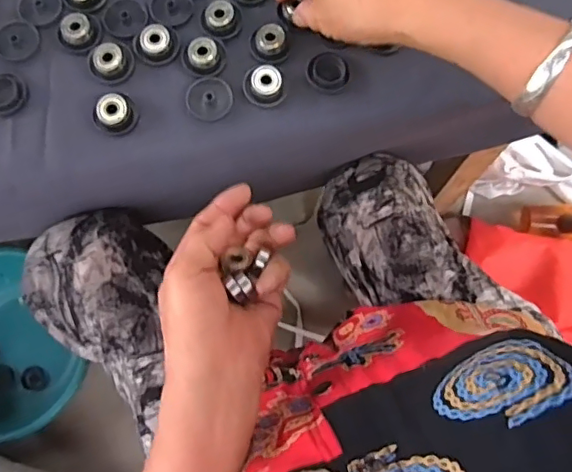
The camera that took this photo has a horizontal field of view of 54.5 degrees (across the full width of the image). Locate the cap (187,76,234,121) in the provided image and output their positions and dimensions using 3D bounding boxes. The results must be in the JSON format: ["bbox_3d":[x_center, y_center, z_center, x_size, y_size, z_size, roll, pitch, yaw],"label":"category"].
[{"bbox_3d":[-0.057,-0.103,0.416,0.033,0.008,0.030,0,75,-1],"label":"cap"}]

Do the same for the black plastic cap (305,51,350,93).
[{"bbox_3d":[0.032,-0.124,0.416,0.031,0.010,0.031,0,75,-1],"label":"black plastic cap"}]

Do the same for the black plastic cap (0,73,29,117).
[{"bbox_3d":[-0.209,-0.105,0.411,0.033,0.004,0.032,0,75,-1],"label":"black plastic cap"}]

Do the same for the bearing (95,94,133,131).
[{"bbox_3d":[-0.126,-0.090,0.406,0.023,0.015,0.020,-3,75,-2],"label":"bearing"}]

